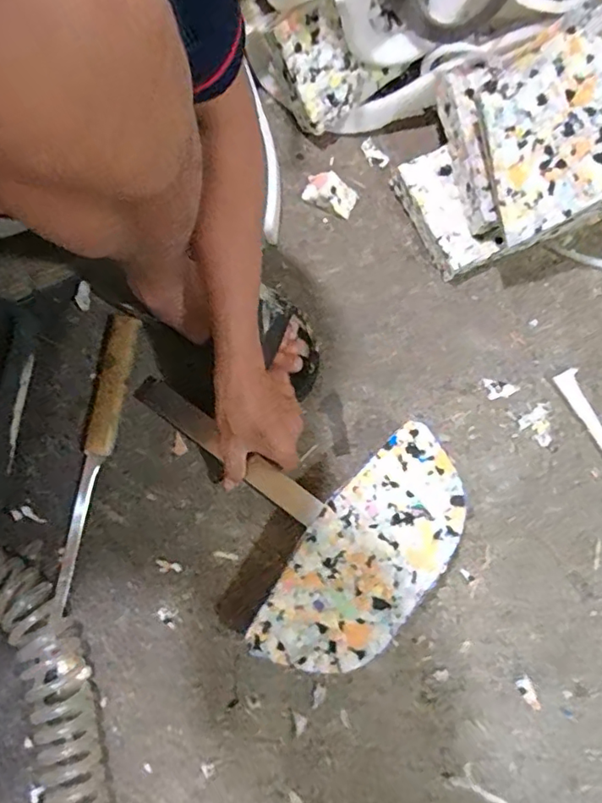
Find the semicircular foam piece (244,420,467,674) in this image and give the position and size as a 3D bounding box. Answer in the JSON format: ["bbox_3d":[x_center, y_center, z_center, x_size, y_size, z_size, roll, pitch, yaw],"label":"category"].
[{"bbox_3d":[0.065,0.151,0.531,0.121,0.010,0.255,41,82,8],"label":"semicircular foam piece"}]

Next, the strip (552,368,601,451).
[{"bbox_3d":[0.322,0.022,0.603,0.024,0.006,0.126,-30,80,-5],"label":"strip"}]

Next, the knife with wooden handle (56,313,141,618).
[{"bbox_3d":[-0.228,0.062,0.602,0.037,0.024,0.321,11,79,3],"label":"knife with wooden handle"}]

